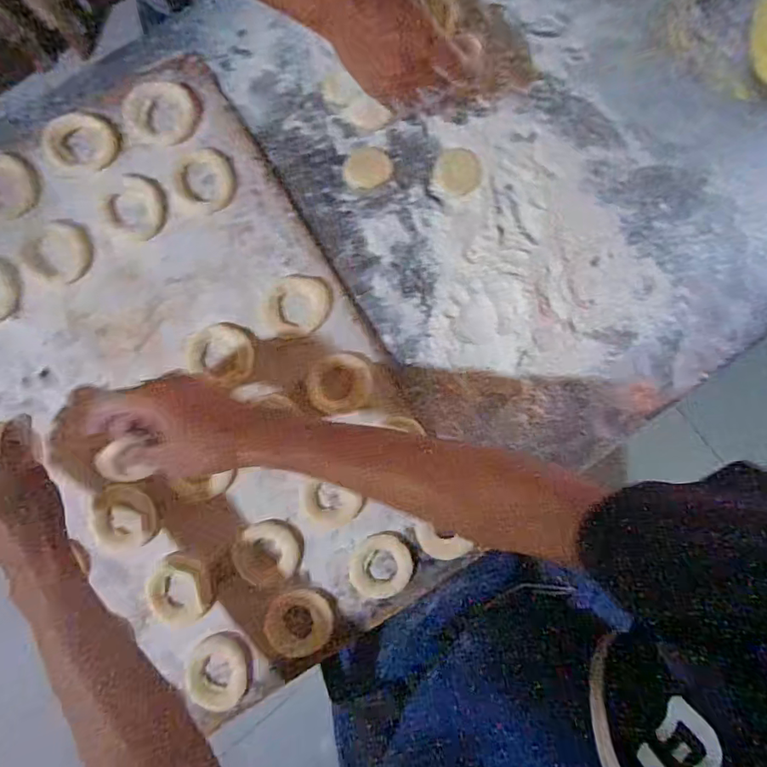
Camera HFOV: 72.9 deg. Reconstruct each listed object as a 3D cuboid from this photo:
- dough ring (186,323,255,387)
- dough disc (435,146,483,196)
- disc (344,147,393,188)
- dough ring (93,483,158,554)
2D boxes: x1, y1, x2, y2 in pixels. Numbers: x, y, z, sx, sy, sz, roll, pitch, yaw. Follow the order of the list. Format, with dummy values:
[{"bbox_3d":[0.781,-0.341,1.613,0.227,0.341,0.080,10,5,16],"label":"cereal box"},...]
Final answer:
[{"bbox_3d":[-0.155,-0.031,0.501,0.064,0.015,0.055,23,84,-2],"label":"dough ring"},{"bbox_3d":[0.079,-0.221,0.539,0.047,0.004,0.051,0,85,-5],"label":"dough disc"},{"bbox_3d":[-0.016,-0.222,0.533,0.049,0.004,0.042,-7,86,-5],"label":"disc"},{"bbox_3d":[-0.245,0.127,0.493,0.059,0.009,0.063,0,85,-5],"label":"dough ring"}]

